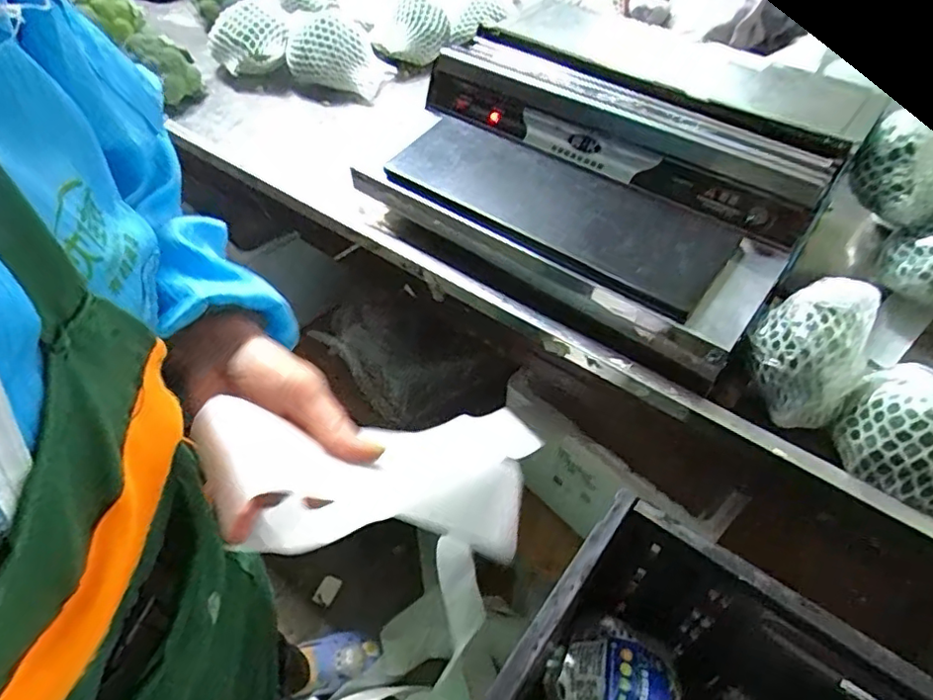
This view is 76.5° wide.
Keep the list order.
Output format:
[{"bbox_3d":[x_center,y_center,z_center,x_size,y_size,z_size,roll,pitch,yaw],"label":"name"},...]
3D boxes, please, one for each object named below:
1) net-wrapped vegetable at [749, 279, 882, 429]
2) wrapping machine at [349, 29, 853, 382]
[{"bbox_3d":[0.325,-0.002,0.558,0.116,0.090,0.098,-32,57,-25],"label":"net-wrapped vegetable"},{"bbox_3d":[0.126,-0.202,0.699,0.495,0.142,0.337,29,55,21],"label":"wrapping machine"}]

